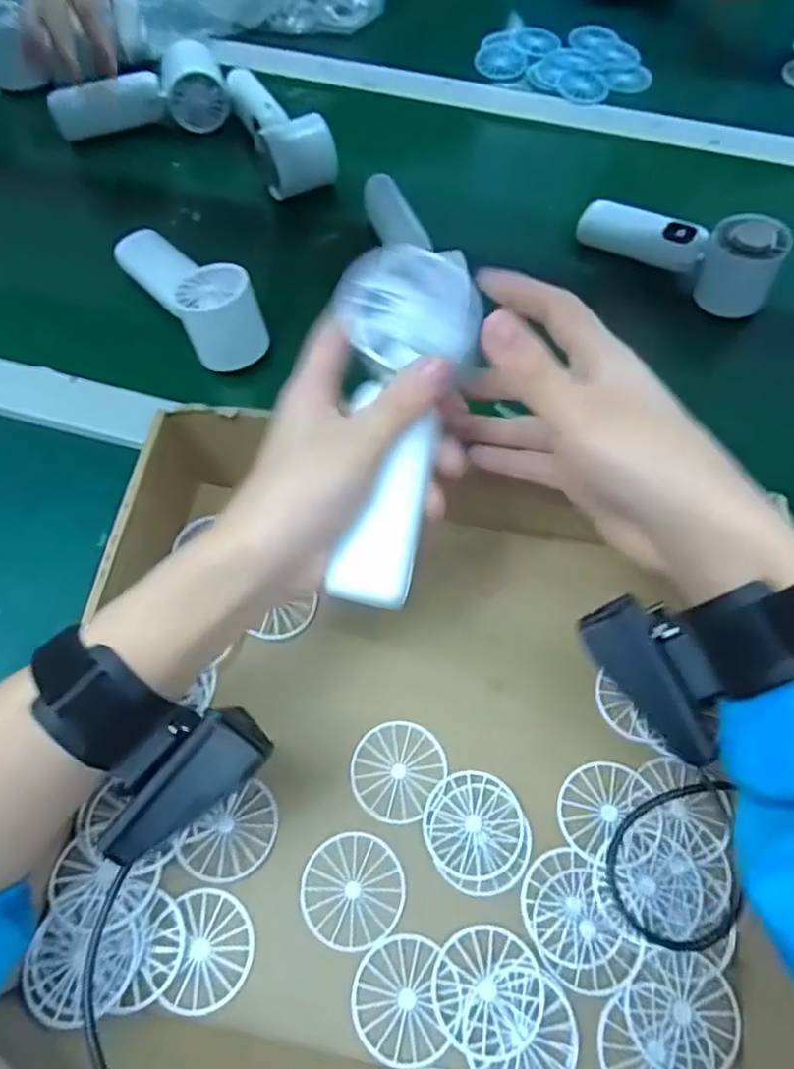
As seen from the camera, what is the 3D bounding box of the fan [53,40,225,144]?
[{"bbox_3d":[-0.231,-0.394,0.591,0.154,0.049,0.055,-29,68,-13],"label":"fan"}]

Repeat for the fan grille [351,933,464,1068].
[{"bbox_3d":[0.005,0.216,0.299,0.049,0.007,0.049,15,66,7],"label":"fan grille"}]

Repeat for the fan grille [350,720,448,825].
[{"bbox_3d":[0.000,0.126,0.347,0.047,0.005,0.050,0,65,0],"label":"fan grille"}]

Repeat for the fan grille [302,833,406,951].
[{"bbox_3d":[-0.022,0.177,0.322,0.049,0.004,0.050,13,66,6],"label":"fan grille"}]

